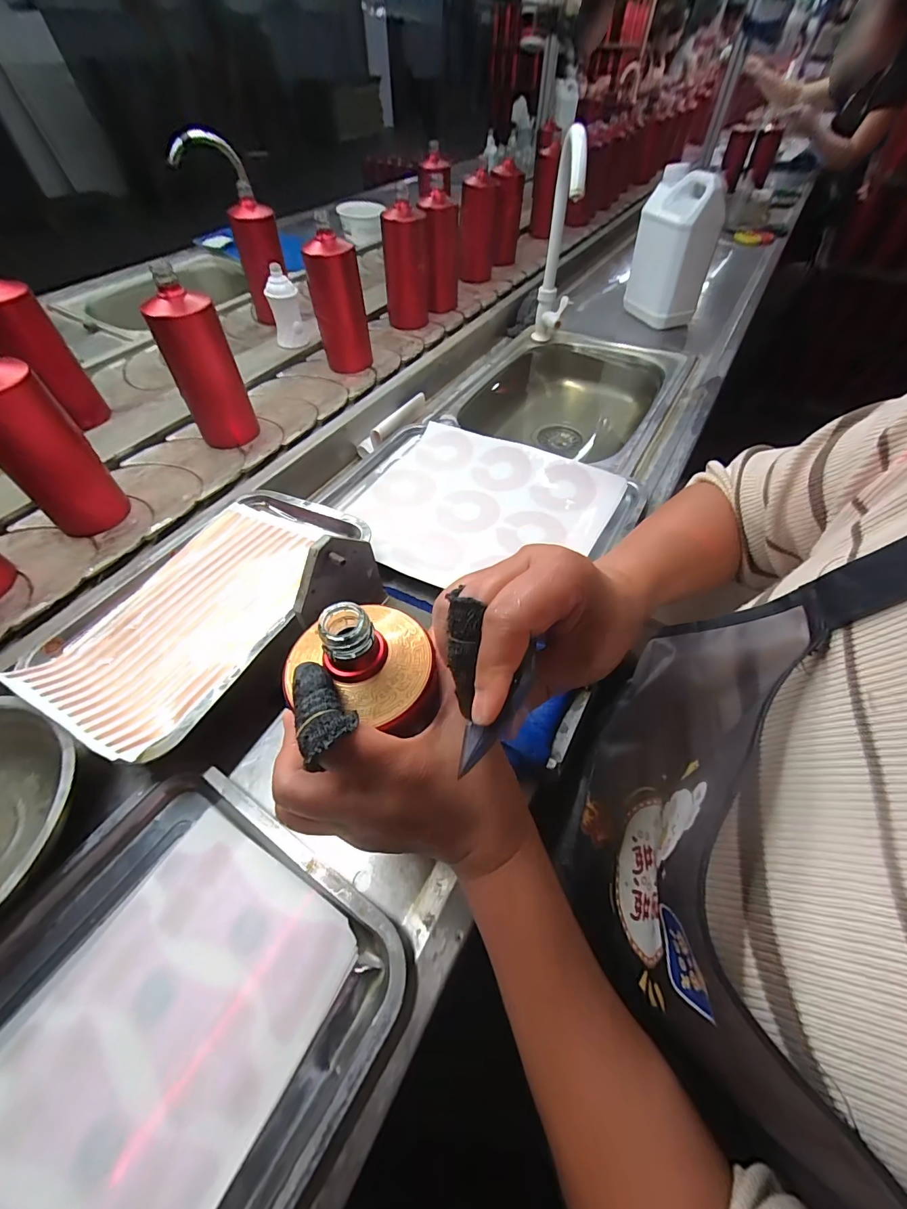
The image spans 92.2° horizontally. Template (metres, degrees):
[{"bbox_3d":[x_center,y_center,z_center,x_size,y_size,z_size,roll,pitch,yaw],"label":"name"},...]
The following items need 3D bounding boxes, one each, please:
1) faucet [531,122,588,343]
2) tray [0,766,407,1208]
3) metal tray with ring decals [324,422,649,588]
[{"bbox_3d":[0.185,-0.605,0.753,0.053,0.308,0.097,6,73,4],"label":"faucet"},{"bbox_3d":[-0.216,0.294,0.241,0.256,0.025,0.342,28,57,19],"label":"tray"},{"bbox_3d":[0.025,-0.125,0.564,0.359,0.033,0.281,25,56,18],"label":"metal tray with ring decals"}]

